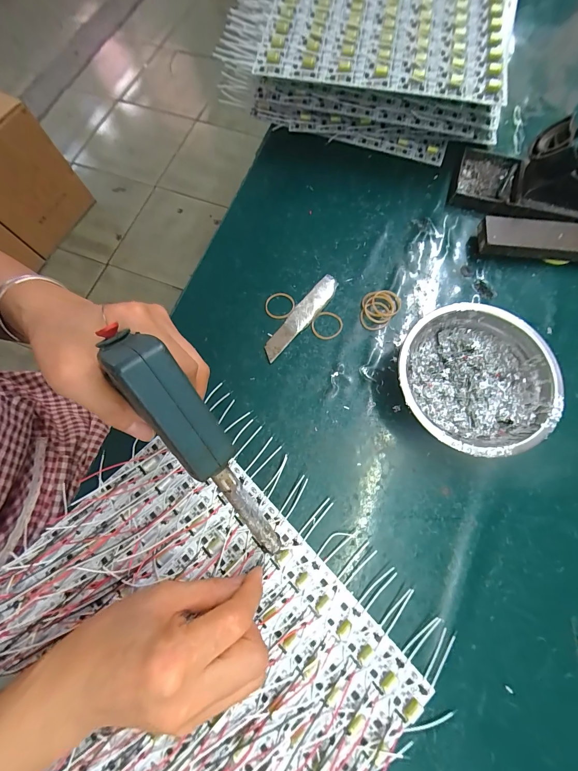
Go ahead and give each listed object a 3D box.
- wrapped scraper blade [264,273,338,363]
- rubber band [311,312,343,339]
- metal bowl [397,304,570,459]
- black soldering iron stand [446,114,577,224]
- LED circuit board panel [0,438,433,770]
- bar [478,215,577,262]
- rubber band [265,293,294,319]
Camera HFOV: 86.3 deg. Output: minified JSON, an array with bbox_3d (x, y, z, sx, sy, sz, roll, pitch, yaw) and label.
[{"bbox_3d":[0.012,-0.068,0.308,0.021,0.011,0.105,41,79,12],"label":"wrapped scraper blade"},{"bbox_3d":[0.038,-0.060,0.308,0.031,0.004,0.029,0,74,1],"label":"rubber band"},{"bbox_3d":[0.156,-0.003,0.267,0.122,0.043,0.121,0,74,1],"label":"metal bowl"},{"bbox_3d":[0.258,-0.223,0.318,0.149,0.067,0.086,15,75,6],"label":"black soldering iron stand"},{"bbox_3d":[-0.080,0.202,0.231,0.240,0.012,0.283,-43,77,-10],"label":"LED circuit board panel"},{"bbox_3d":[0.295,-0.143,0.314,0.193,0.028,0.035,5,74,3],"label":"bar"},{"bbox_3d":[-0.010,-0.082,0.316,0.030,0.004,0.030,0,74,1],"label":"rubber band"}]

